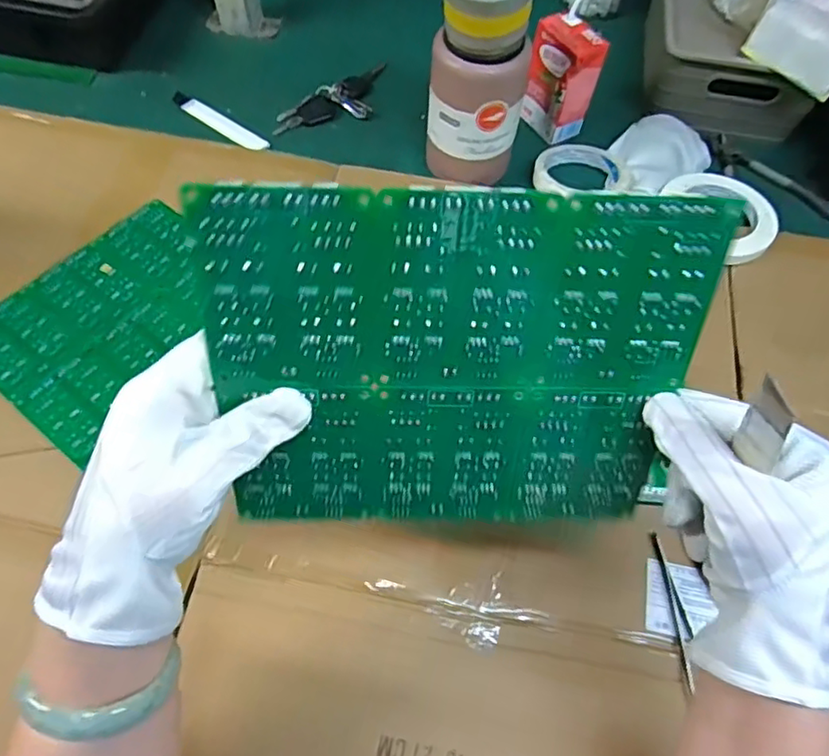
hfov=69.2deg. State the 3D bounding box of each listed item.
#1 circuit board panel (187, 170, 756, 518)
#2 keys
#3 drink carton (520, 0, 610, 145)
[{"bbox_3d":[0.017,0.003,0.269,0.203,0.171,0.004,1,35,-4],"label":"circuit board panel"},{"bbox_3d":[-0.081,-0.313,0.681,0.064,0.017,0.159,41,68,18],"label":"keys"},{"bbox_3d":[0.155,-0.319,0.621,0.051,0.130,0.062,-17,63,-11],"label":"drink carton"}]

